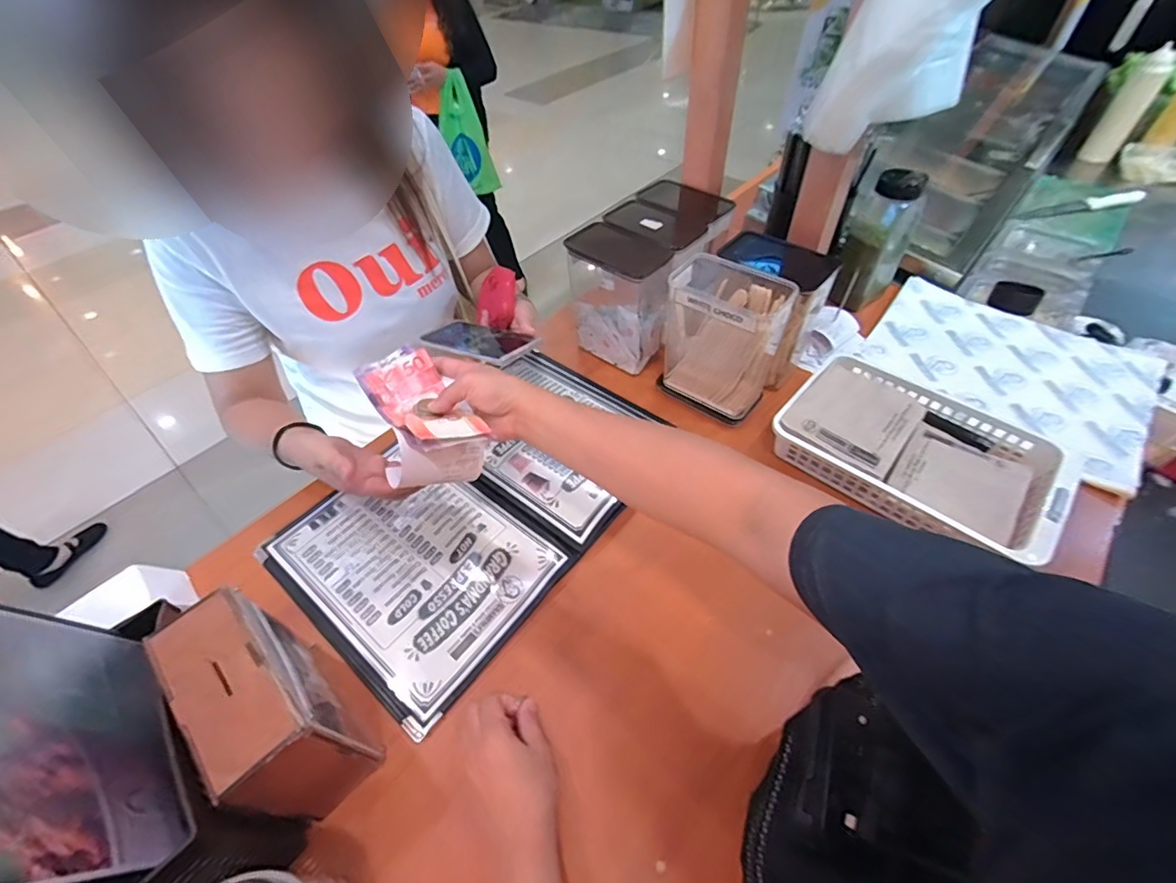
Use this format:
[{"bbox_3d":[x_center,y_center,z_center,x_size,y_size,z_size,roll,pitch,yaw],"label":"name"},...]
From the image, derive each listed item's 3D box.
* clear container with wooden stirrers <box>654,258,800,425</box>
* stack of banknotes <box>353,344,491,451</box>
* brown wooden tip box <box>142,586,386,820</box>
[{"bbox_3d":[0.178,-0.135,0.679,0.159,0.186,0.108,33,59,25],"label":"clear container with wooden stirrers"},{"bbox_3d":[-0.161,-0.041,0.476,0.068,0.035,0.160,-33,44,-23],"label":"stack of banknotes"},{"bbox_3d":[-0.264,0.223,0.420,0.154,0.151,0.065,35,60,26],"label":"brown wooden tip box"}]

